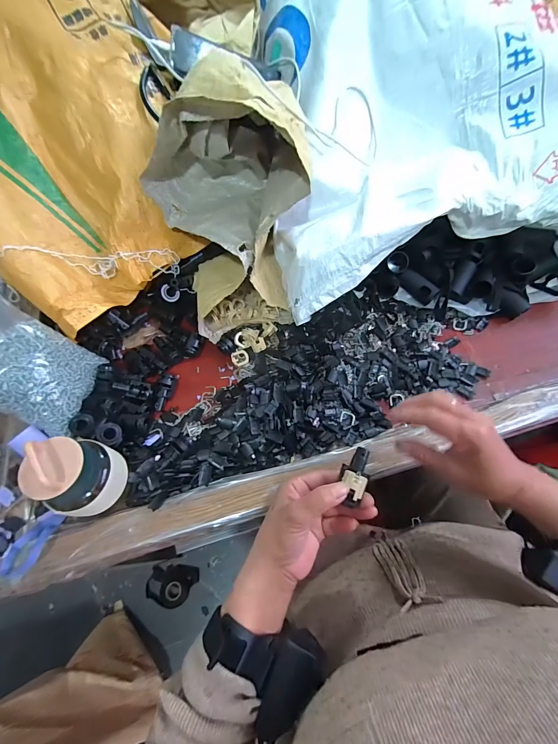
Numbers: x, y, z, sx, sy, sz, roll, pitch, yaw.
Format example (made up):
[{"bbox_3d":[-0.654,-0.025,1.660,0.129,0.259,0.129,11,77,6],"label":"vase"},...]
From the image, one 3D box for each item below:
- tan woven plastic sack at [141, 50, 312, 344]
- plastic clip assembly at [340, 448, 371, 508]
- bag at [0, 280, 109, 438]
[{"bbox_3d":[-0.056,-0.220,0.444,0.210,0.243,0.234,-18,65,-6],"label":"tan woven plastic sack"},{"bbox_3d":[0.069,0.093,0.289,0.023,0.009,0.050,14,62,8],"label":"plastic clip assembly"},{"bbox_3d":[-0.333,-0.029,0.387,0.200,0.133,0.121,31,69,16],"label":"bag"}]

